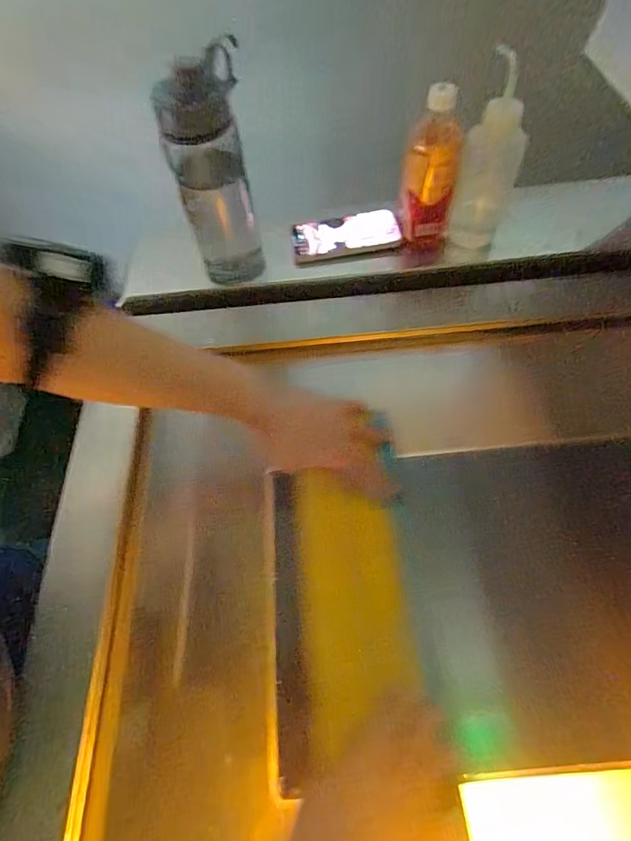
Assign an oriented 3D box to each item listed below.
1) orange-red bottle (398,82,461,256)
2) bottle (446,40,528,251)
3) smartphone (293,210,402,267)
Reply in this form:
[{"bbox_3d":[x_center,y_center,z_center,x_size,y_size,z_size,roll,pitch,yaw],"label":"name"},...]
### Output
[{"bbox_3d":[0.149,-0.313,0.574,0.076,0.195,0.056,10,61,9],"label":"orange-red bottle"},{"bbox_3d":[0.222,-0.323,0.549,0.073,0.186,0.071,19,63,14],"label":"bottle"},{"bbox_3d":[0.045,-0.276,0.646,0.156,0.012,0.077,-10,72,2],"label":"smartphone"}]

